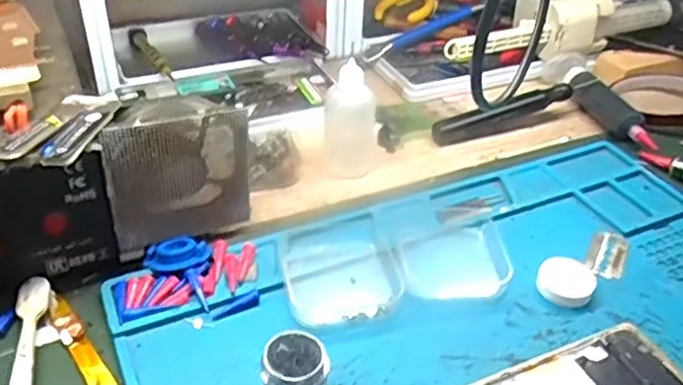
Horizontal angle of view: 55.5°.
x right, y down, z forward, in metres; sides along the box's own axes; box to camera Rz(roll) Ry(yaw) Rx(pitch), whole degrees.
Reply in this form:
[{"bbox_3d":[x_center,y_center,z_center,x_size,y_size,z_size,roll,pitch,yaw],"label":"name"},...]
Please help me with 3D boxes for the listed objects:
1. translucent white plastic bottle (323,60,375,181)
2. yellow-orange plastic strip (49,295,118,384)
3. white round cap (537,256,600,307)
[{"bbox_3d":[0.005,-0.049,0.440,0.033,0.071,0.029,4,38,-1],"label":"translucent white plastic bottle"},{"bbox_3d":[-0.131,0.078,0.327,0.012,0.005,0.072,-23,45,-31],"label":"yellow-orange plastic strip"},{"bbox_3d":[0.129,0.051,0.373,0.031,0.010,0.035,24,42,23],"label":"white round cap"}]

